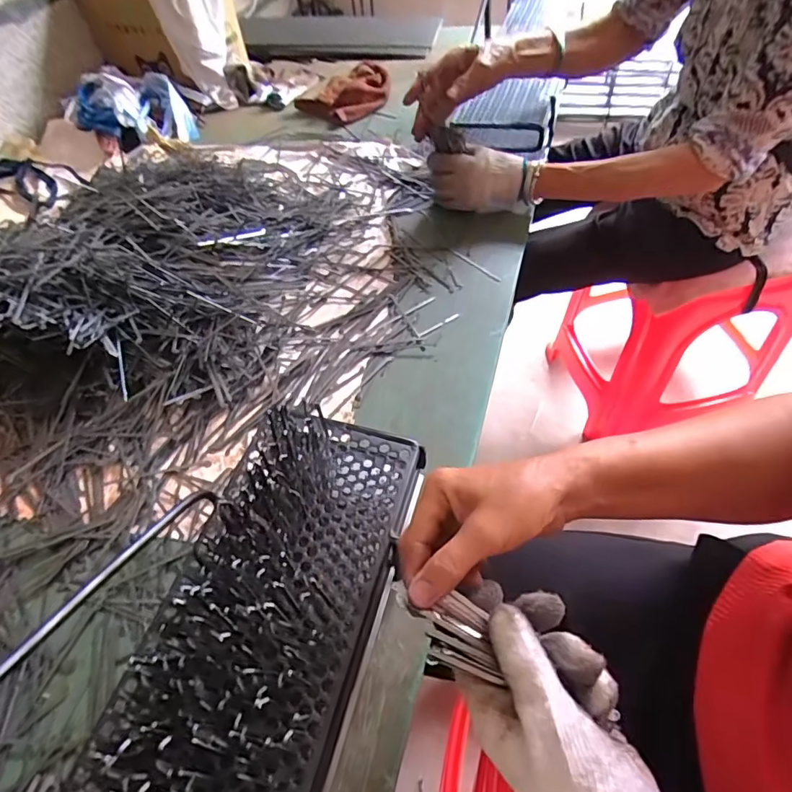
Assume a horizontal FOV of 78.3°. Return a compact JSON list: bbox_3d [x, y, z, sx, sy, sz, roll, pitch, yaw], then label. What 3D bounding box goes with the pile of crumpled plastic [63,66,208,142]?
[{"bbox_3d":[-0.541,-0.619,1.028,0.217,0.105,0.192,-3,52,6],"label":"pile of crumpled plastic"}]

